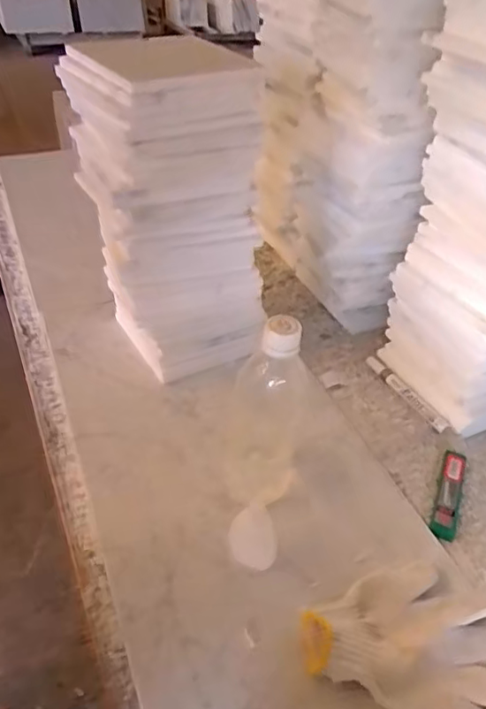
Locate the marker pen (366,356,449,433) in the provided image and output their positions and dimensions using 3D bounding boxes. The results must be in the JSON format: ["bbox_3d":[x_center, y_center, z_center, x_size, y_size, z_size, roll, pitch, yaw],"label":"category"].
[{"bbox_3d":[0.203,0.047,0.715,0.011,0.015,0.144,-18,42,-23],"label":"marker pen"}]

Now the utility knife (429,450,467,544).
[{"bbox_3d":[0.219,0.146,0.601,0.023,0.010,0.118,16,41,18],"label":"utility knife"}]

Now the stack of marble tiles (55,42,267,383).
[{"bbox_3d":[-0.083,-0.153,0.668,0.175,0.354,0.160,-17,42,-22],"label":"stack of marble tiles"}]

